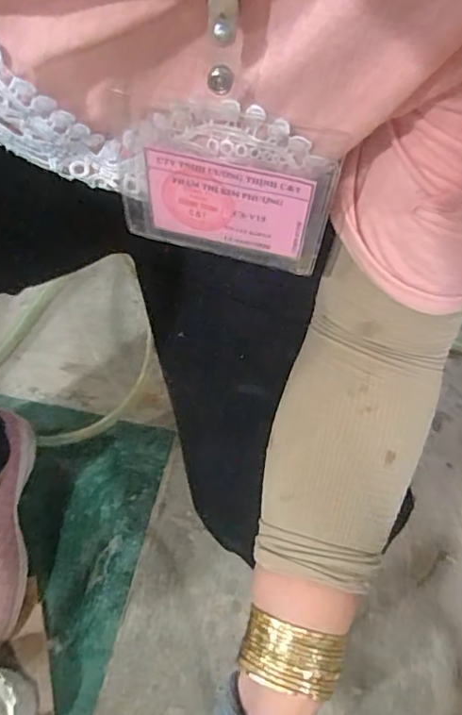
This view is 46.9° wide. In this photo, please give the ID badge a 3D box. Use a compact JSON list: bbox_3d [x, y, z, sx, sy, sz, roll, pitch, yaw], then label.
[{"bbox_3d":[-0.005,-0.077,0.250,0.100,0.079,0.008,15,54,8],"label":"ID badge"}]

